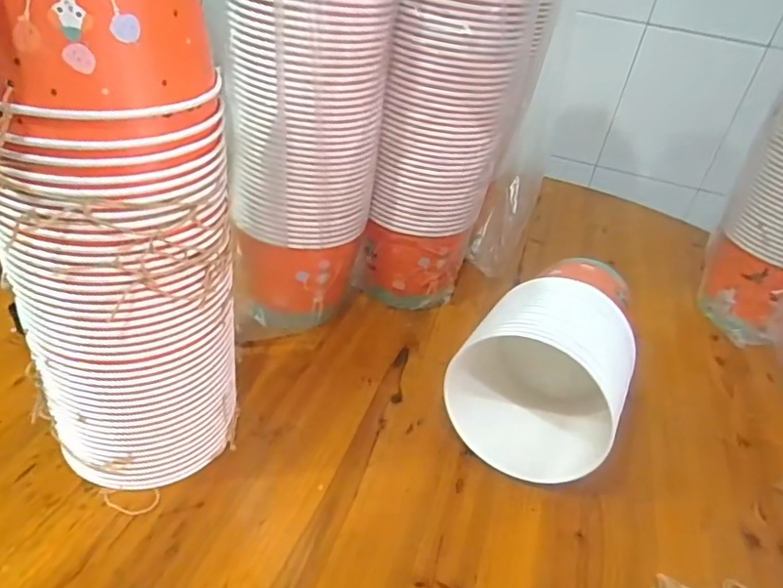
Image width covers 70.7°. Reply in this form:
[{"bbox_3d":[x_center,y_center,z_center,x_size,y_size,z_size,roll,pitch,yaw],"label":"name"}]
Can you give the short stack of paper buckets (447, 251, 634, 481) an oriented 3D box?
[{"bbox_3d":[0.186,0.060,0.622,0.158,0.168,0.258,23,38,20],"label":"short stack of paper buckets"}]

